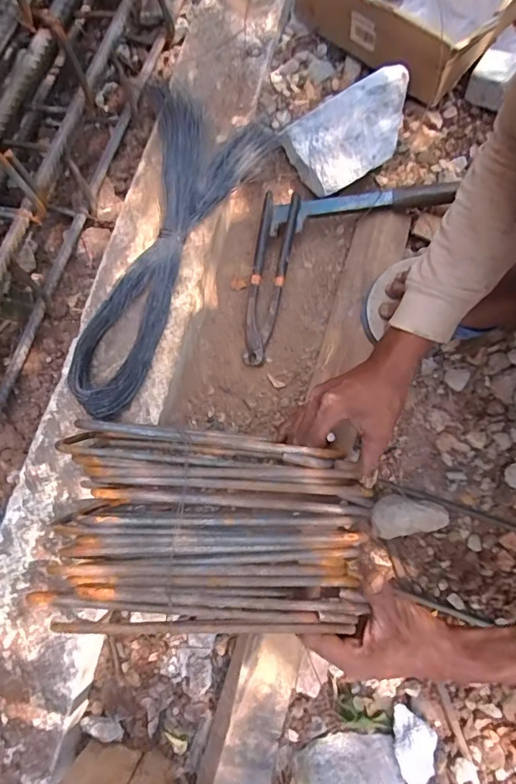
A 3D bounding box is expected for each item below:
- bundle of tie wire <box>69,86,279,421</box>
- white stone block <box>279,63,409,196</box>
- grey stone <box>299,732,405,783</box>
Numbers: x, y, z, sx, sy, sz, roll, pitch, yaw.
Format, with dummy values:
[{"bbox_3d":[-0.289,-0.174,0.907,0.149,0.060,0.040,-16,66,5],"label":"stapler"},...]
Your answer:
[{"bbox_3d":[-0.085,-0.175,0.559,0.156,0.064,0.431,8,74,2],"label":"bundle of tie wire"},{"bbox_3d":[0.124,-0.332,0.639,0.159,0.079,0.096,-33,77,-10],"label":"white stone block"},{"bbox_3d":[0.089,0.361,0.476,0.089,0.027,0.061,-18,74,-6],"label":"grey stone"}]

